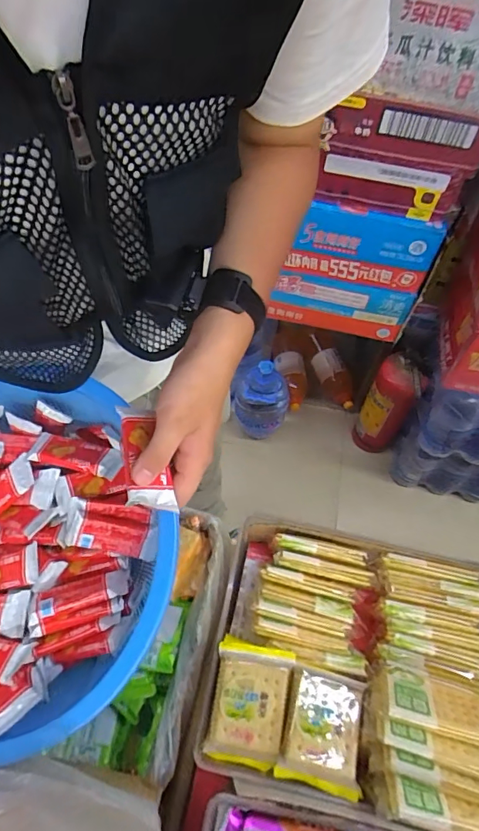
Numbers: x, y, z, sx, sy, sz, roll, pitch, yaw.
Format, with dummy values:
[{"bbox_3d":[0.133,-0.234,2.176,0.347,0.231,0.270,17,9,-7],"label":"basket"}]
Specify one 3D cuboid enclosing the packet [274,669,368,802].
[{"bbox_3d":[0.080,0.302,0.443,0.074,0.022,0.092,12,62,5],"label":"packet"}]

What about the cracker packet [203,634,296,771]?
[{"bbox_3d":[0.009,0.283,0.455,0.072,0.017,0.105,11,62,5],"label":"cracker packet"}]

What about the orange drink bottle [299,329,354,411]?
[{"bbox_3d":[0.304,-0.165,1.564,0.090,0.083,0.300,-15,63,-9],"label":"orange drink bottle"}]

